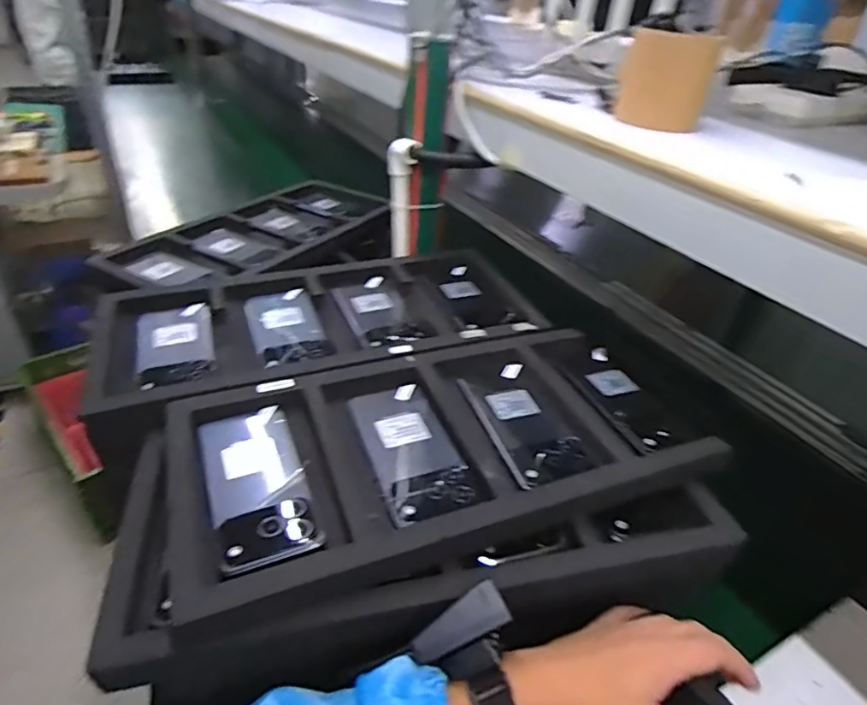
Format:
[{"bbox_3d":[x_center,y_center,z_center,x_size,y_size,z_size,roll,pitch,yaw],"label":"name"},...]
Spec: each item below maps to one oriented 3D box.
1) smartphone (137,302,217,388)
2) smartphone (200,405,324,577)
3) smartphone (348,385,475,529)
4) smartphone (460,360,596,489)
[{"bbox_3d":[-0.276,-0.010,0.592,0.074,0.011,0.143,-9,37,-19],"label":"smartphone"},{"bbox_3d":[-0.141,0.103,0.442,0.073,0.011,0.158,-11,37,-21],"label":"smartphone"},{"bbox_3d":[-0.020,0.082,0.478,0.073,0.008,0.149,-10,37,-20],"label":"smartphone"},{"bbox_3d":[0.085,0.059,0.515,0.078,0.013,0.147,-8,36,-18],"label":"smartphone"}]

